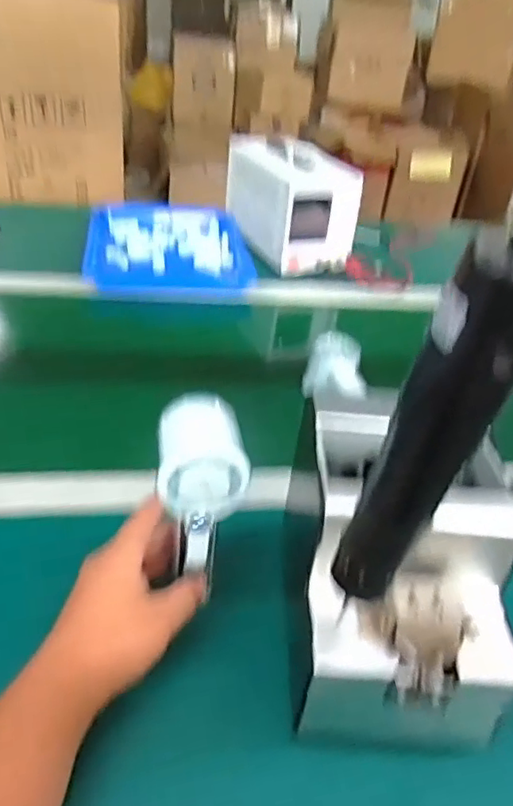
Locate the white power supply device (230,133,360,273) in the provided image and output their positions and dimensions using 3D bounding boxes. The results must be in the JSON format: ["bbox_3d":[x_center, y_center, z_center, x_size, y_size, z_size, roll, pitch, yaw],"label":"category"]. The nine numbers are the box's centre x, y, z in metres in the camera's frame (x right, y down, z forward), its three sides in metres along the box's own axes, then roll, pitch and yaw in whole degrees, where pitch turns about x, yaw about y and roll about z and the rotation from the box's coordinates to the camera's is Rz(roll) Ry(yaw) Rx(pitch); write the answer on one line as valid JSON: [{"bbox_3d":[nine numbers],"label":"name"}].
[{"bbox_3d":[0.050,-0.363,1.064,0.140,0.157,0.276,-8,37,-21],"label":"white power supply device"}]

